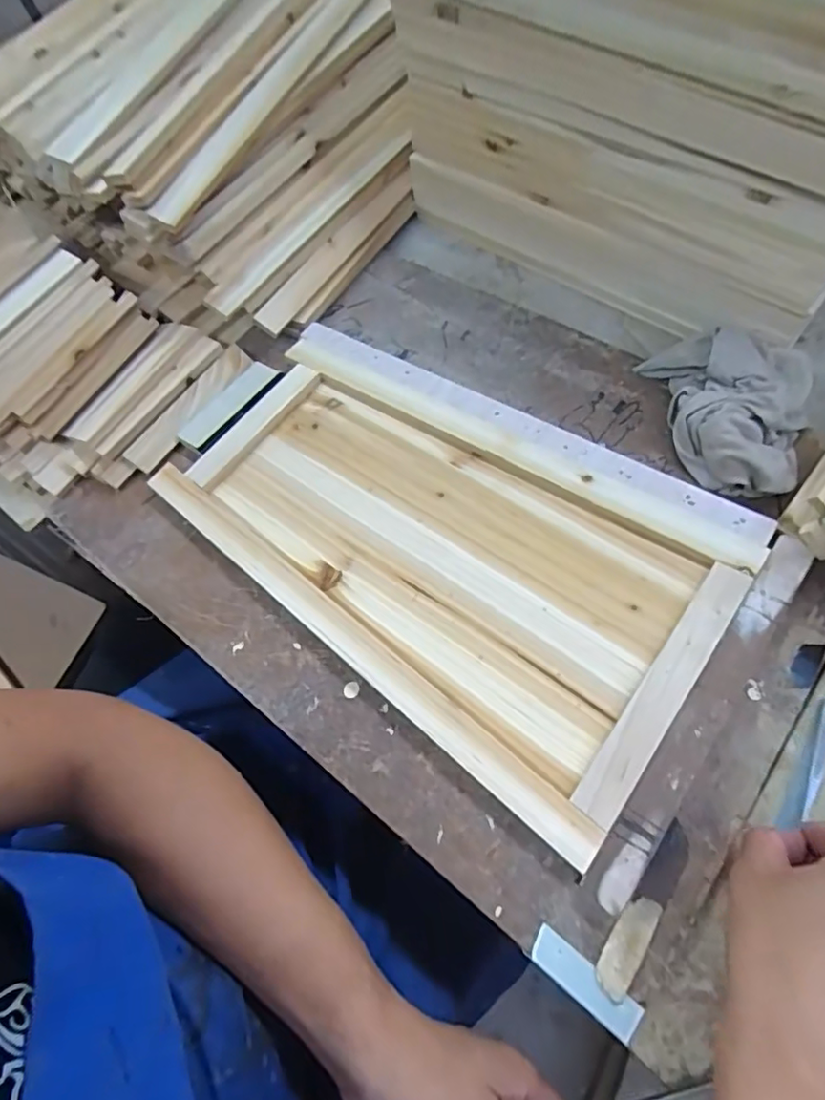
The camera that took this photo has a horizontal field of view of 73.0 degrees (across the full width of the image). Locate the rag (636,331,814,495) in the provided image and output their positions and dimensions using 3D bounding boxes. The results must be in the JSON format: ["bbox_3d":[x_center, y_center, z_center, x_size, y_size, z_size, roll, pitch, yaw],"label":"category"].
[{"bbox_3d":[0.250,-0.115,0.455,0.125,0.051,0.139,16,64,13],"label":"rag"}]

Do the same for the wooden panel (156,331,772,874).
[{"bbox_3d":[0.018,-0.021,0.449,0.430,0.026,0.265,34,69,20],"label":"wooden panel"}]

